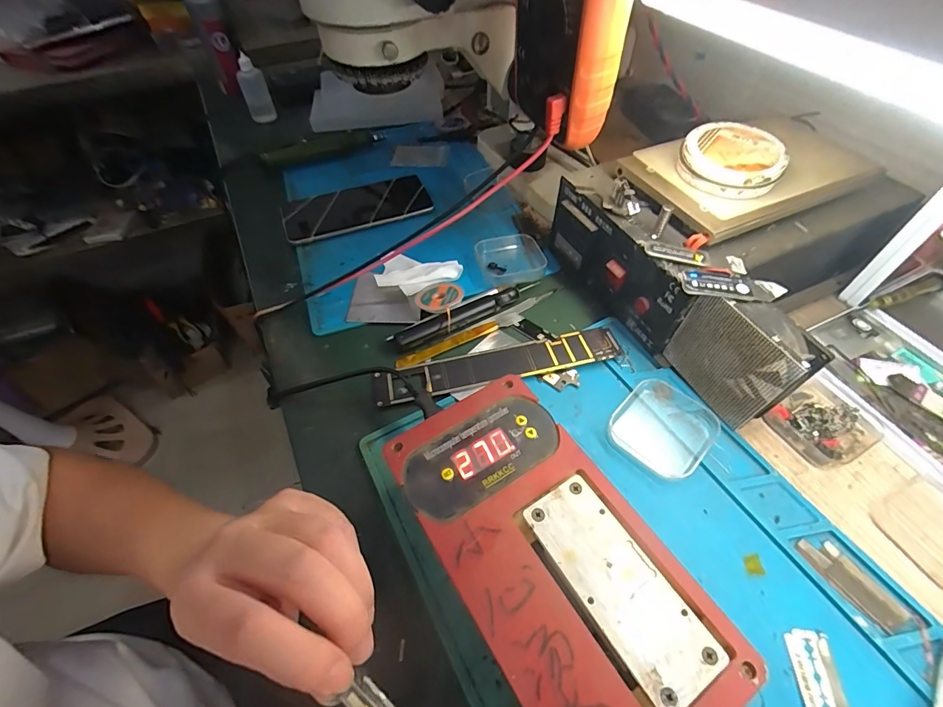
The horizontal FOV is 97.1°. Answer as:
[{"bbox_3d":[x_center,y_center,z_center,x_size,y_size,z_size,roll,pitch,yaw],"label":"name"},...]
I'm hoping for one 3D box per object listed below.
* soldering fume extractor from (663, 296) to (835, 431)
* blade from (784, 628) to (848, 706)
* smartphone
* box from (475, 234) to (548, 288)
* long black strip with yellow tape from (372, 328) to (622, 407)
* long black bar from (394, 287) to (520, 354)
[{"bbox_3d":[0.187,0.003,0.296,0.029,0.081,0.077,-23,56,-14],"label":"soldering fume extractor"},{"bbox_3d":[0.185,0.172,0.222,0.022,0.004,0.042,5,54,6],"label":"blade"},{"bbox_3d":[-0.131,-0.168,0.475,0.165,0.014,0.081,-17,55,-10],"label":"smartphone"},{"bbox_3d":[0.044,-0.094,0.416,0.069,0.018,0.061,-15,54,-9],"label":"box"},{"bbox_3d":[0.022,0.009,0.344,0.202,0.005,0.033,-12,54,-6],"label":"long black strip with yellow tape"},{"bbox_3d":[-0.010,-0.031,0.369,0.120,0.015,0.016,-25,56,-15],"label":"long black bar"}]

